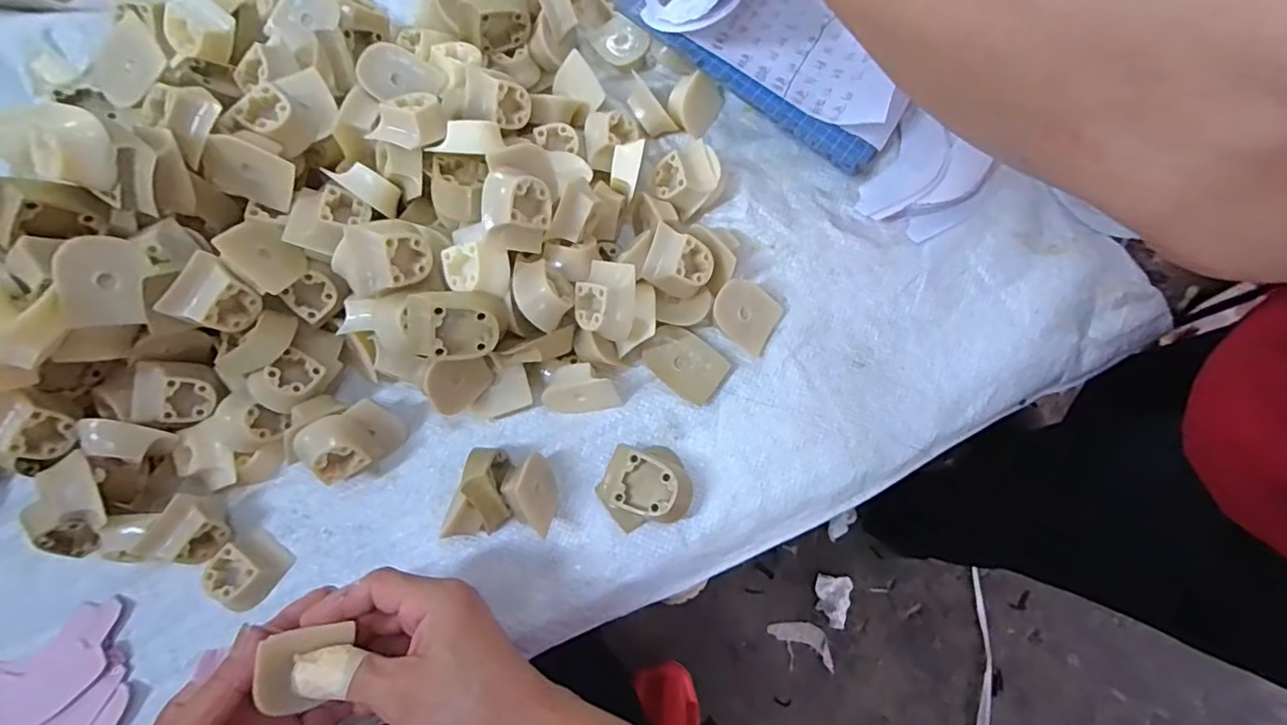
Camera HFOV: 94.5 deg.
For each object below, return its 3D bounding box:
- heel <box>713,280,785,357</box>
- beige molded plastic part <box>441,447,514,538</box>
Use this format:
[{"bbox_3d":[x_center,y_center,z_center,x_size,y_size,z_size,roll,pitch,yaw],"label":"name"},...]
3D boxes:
[{"bbox_3d":[0.072,-0.034,0.417,0.043,0.027,0.042,28,76,9],"label":"heel"},{"bbox_3d":[-0.098,0.085,0.377,0.032,0.057,0.057,16,74,6],"label":"beige molded plastic part"}]

